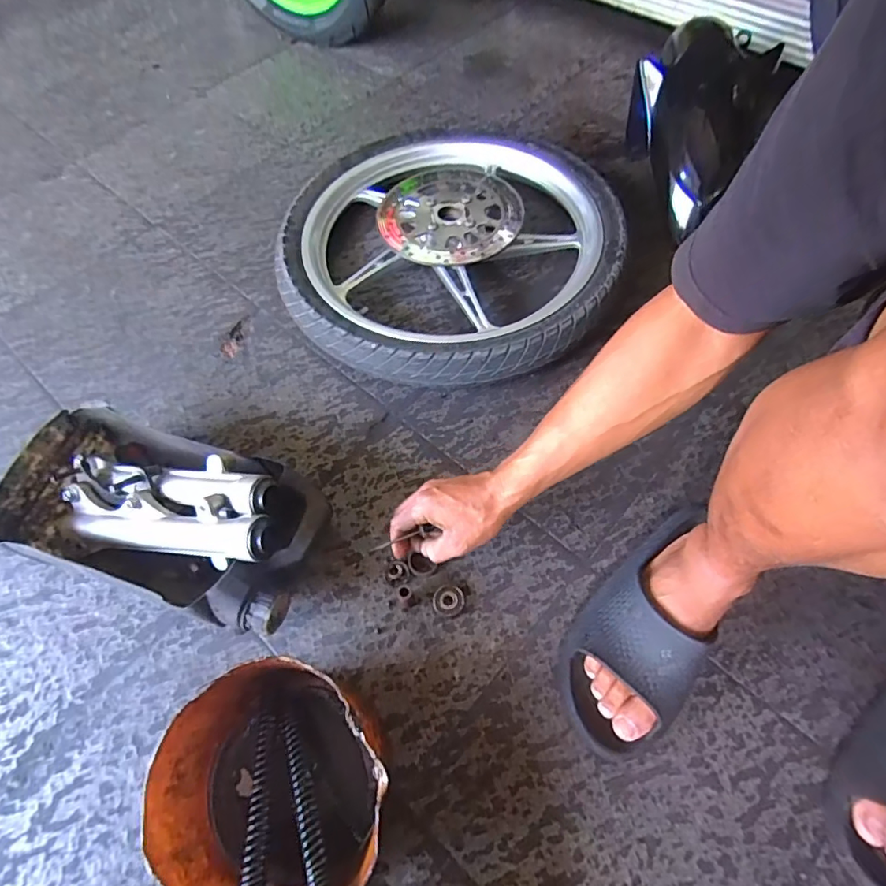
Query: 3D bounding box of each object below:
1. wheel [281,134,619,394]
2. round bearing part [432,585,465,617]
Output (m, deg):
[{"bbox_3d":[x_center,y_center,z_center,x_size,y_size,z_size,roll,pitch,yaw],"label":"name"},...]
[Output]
[{"bbox_3d":[0.009,-0.302,0.769,0.486,0.091,0.504,-1,62,2],"label":"wheel"},{"bbox_3d":[0.005,0.173,0.551,0.035,0.010,0.033,-1,62,2],"label":"round bearing part"}]

